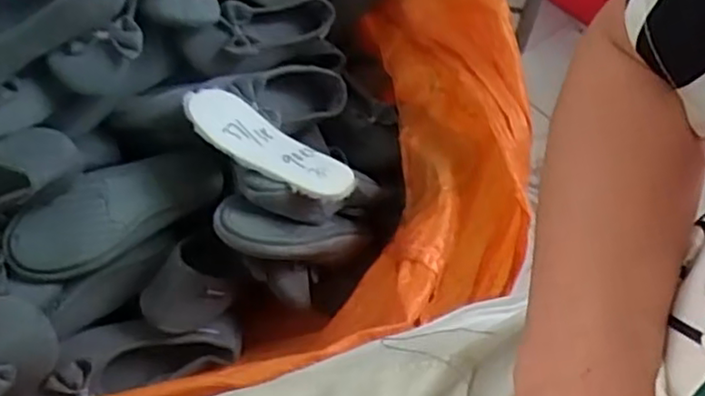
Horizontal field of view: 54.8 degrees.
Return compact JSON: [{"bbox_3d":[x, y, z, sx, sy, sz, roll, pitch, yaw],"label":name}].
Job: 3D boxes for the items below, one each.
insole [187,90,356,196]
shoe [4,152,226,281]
[{"bbox_3d":[-0.091,-0.059,0.734,0.204,0.031,0.068,29,55,16],"label":"insole"},{"bbox_3d":[-0.263,0.015,0.754,0.225,0.058,0.090,-37,92,-33],"label":"shoe"}]

